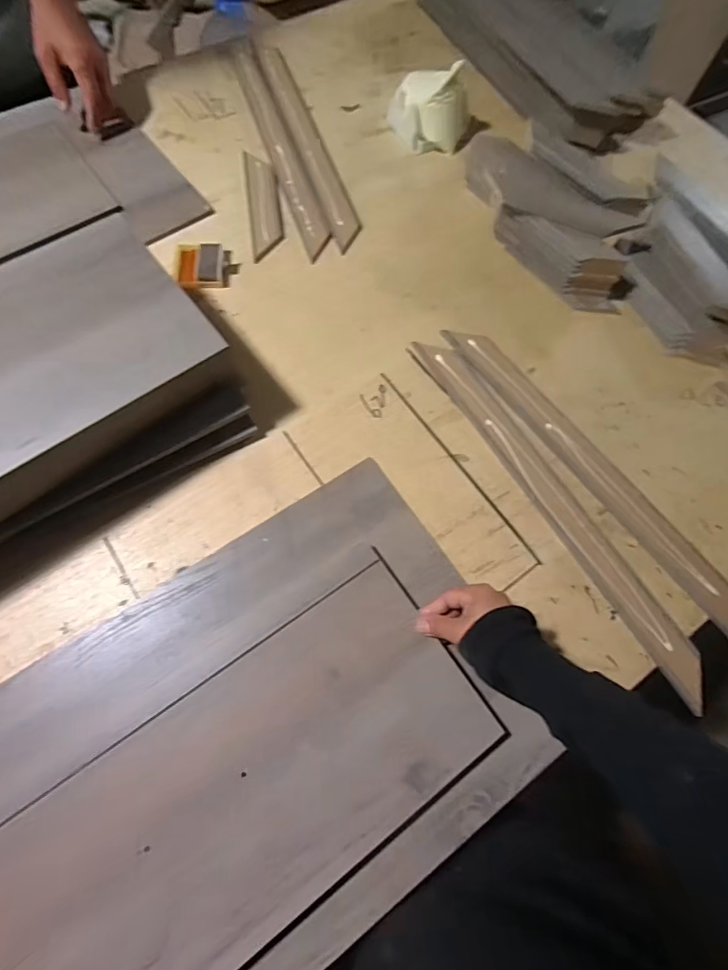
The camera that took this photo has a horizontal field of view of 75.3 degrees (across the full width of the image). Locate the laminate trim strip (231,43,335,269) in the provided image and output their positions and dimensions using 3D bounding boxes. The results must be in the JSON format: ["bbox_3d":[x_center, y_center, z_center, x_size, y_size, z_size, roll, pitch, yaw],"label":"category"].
[{"bbox_3d":[-0.142,-0.562,0.772,0.049,0.006,0.506,-18,72,-9],"label":"laminate trim strip"}]

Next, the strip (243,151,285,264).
[{"bbox_3d":[-0.152,-0.430,0.721,0.049,0.004,0.213,-8,70,-6],"label":"strip"}]

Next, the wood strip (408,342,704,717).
[{"bbox_3d":[0.226,0.010,0.569,0.057,0.012,0.504,-30,74,-13],"label":"wood strip"}]

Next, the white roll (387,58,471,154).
[{"bbox_3d":[0.105,-0.608,0.759,0.133,0.087,0.086,16,70,3],"label":"white roll"}]

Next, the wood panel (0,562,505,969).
[{"bbox_3d":[-0.138,0.299,0.421,0.517,0.014,0.205,-31,74,-14],"label":"wood panel"}]

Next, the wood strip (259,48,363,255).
[{"bbox_3d":[-0.094,-0.570,0.775,0.048,0.006,0.480,-17,72,-9],"label":"wood strip"}]

